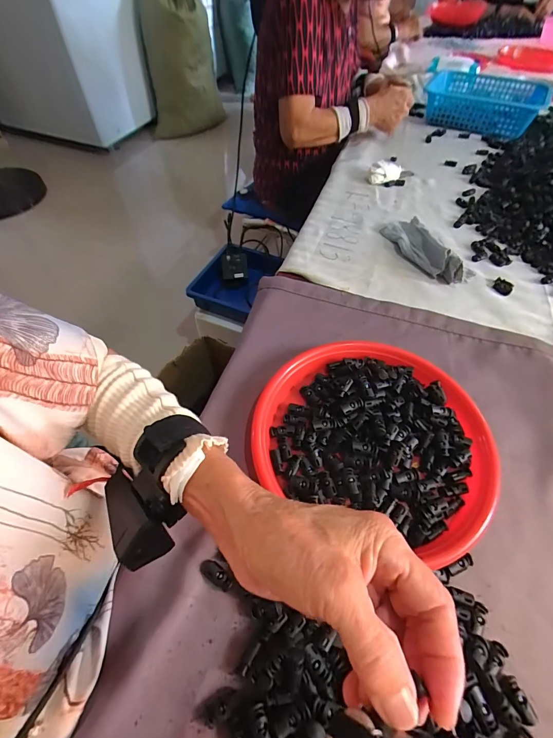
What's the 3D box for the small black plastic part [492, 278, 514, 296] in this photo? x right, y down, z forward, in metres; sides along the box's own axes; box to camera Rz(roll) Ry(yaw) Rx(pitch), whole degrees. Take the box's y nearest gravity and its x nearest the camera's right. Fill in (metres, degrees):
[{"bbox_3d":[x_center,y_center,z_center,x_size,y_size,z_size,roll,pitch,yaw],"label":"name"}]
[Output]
[{"bbox_3d":[0.363,-0.133,0.538,0.019,0.014,0.030,-30,61,-20],"label":"small black plastic part"}]

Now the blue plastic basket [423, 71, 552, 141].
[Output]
[{"bbox_3d":[0.571,-0.739,0.927,0.295,0.067,0.253,27,59,17],"label":"blue plastic basket"}]

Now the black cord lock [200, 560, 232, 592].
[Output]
[{"bbox_3d":[-0.056,0.189,0.309,0.033,0.006,0.015,27,59,17],"label":"black cord lock"}]

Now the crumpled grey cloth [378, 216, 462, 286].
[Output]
[{"bbox_3d":[0.255,-0.214,0.577,0.066,0.041,0.183,-18,57,-12],"label":"crumpled grey cloth"}]

